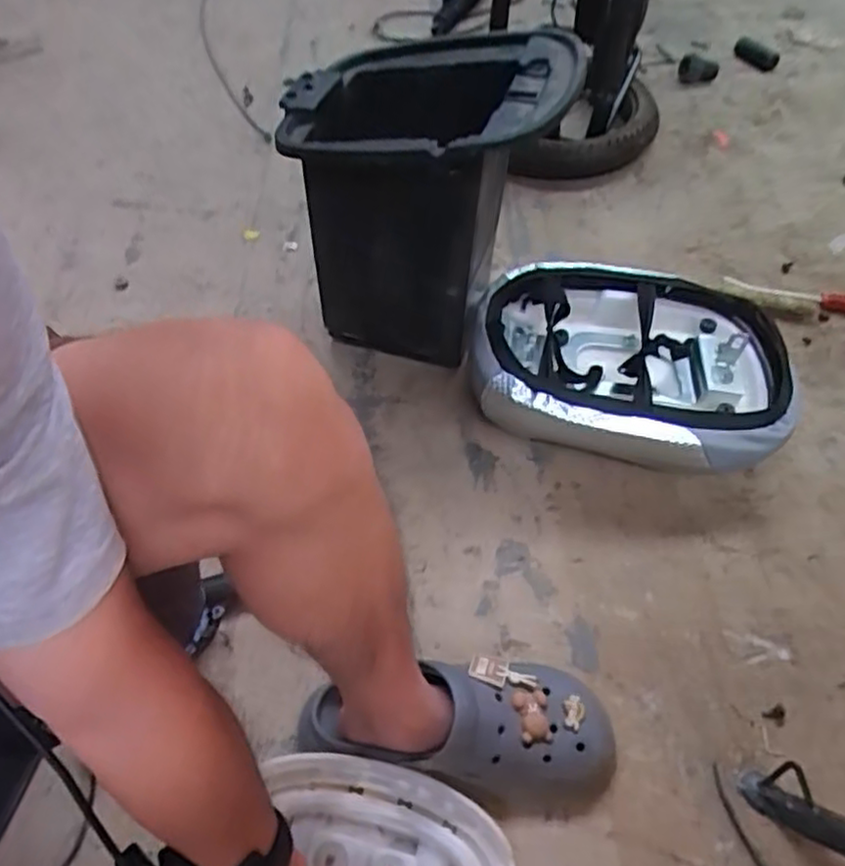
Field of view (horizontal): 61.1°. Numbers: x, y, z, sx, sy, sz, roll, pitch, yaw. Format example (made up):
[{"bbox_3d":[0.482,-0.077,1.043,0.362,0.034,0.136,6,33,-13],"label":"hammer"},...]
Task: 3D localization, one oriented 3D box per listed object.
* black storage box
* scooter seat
[{"bbox_3d":[0.008,-0.250,0.810,0.253,0.324,0.225,17,54,14],"label":"black storage box"},{"bbox_3d":[0.241,-0.075,0.855,0.361,0.136,0.261,7,53,7],"label":"scooter seat"}]

